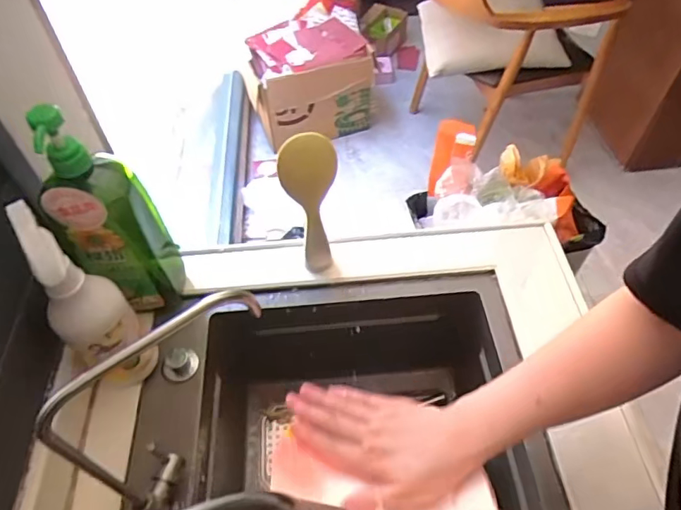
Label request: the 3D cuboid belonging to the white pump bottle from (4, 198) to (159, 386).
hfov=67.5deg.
[{"bbox_3d":[-0.259,0.054,0.526,0.066,0.229,0.095,-36,59,-23],"label":"white pump bottle"}]

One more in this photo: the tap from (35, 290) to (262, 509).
[{"bbox_3d":[-0.135,0.126,0.431,0.168,0.244,0.034,-37,60,-23],"label":"tap"}]

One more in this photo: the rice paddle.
[{"bbox_3d":[-0.033,-0.053,0.602,0.062,0.205,0.025,-8,53,-4],"label":"rice paddle"}]

